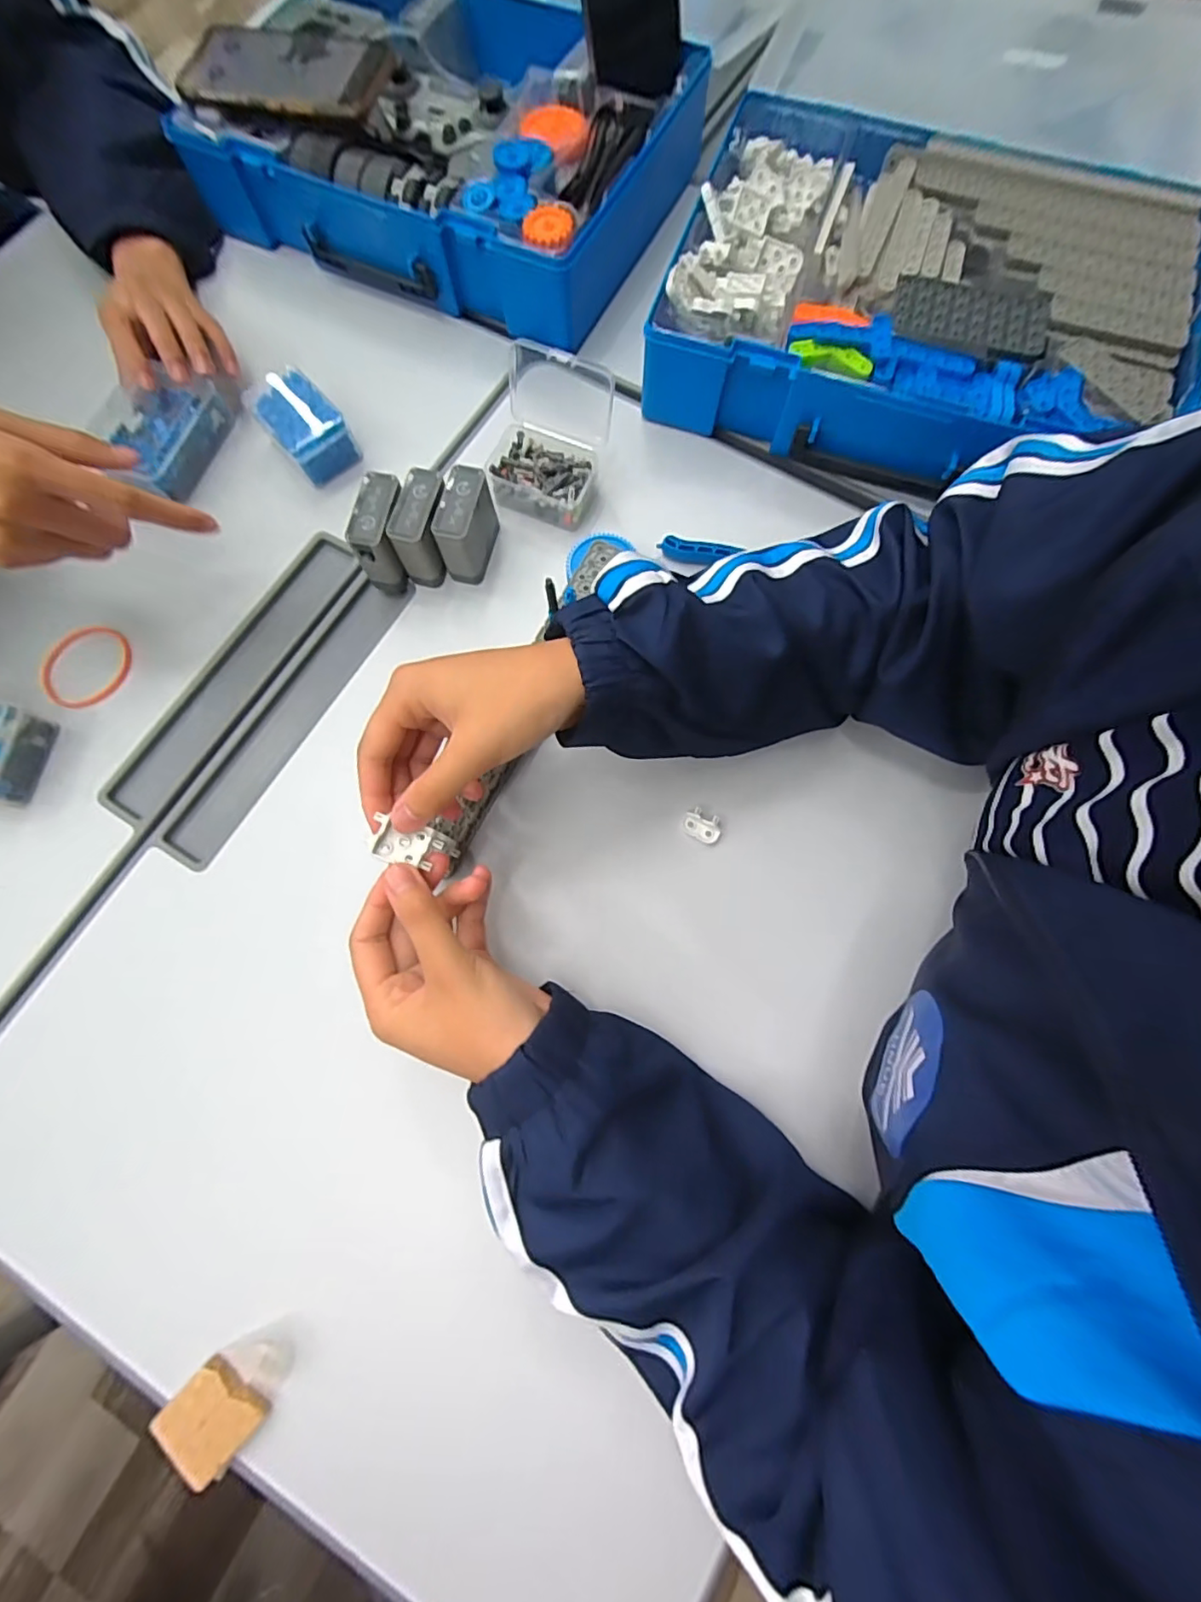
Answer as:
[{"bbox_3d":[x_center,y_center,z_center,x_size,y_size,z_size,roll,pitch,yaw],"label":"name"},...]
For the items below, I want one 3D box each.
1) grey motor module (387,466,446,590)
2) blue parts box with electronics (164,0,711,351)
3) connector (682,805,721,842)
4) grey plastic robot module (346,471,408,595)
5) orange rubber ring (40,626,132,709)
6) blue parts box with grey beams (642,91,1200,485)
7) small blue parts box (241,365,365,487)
[{"bbox_3d":[-0.121,-0.187,0.391,0.026,0.055,0.055,8,76,2],"label":"grey motor module"},{"bbox_3d":[-0.126,-0.553,0.471,0.375,0.081,0.275,26,77,7],"label":"blue parts box with electronics"},{"bbox_3d":[0.066,0.015,0.361,0.024,0.004,0.018,26,77,7],"label":"connector"},{"bbox_3d":[-0.148,-0.184,0.390,0.026,0.056,0.055,3,75,1],"label":"grey plastic robot module"},{"bbox_3d":[-0.363,-0.095,0.398,0.052,0.007,0.064,35,78,9],"label":"orange rubber ring"},{"bbox_3d":[0.235,-0.367,0.421,0.347,0.075,0.266,17,76,5],"label":"blue parts box with grey beams"},{"bbox_3d":[-0.224,-0.282,0.425,0.046,0.038,0.079,-41,79,-9],"label":"small blue parts box"}]

